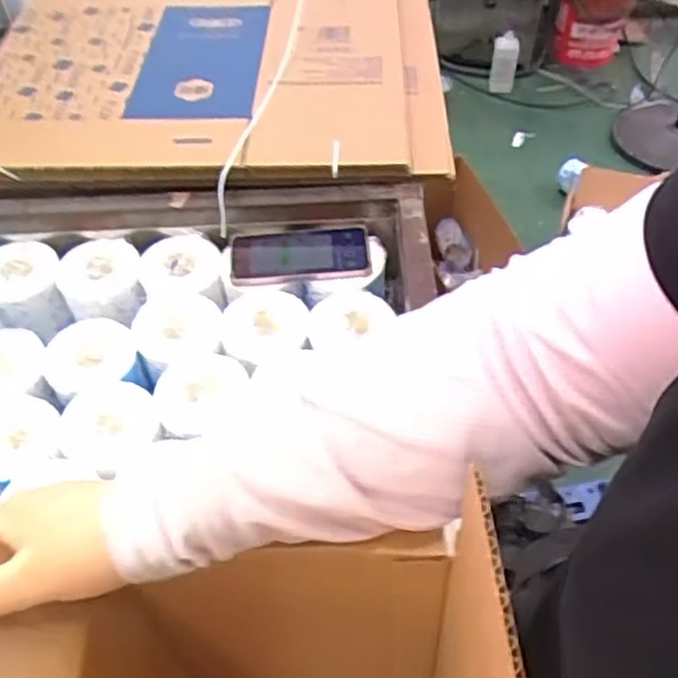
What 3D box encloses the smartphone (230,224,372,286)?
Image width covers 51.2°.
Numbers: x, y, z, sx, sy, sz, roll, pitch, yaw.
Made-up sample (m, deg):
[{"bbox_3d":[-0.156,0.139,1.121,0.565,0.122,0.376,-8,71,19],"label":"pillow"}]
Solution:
[{"bbox_3d":[-0.046,-0.104,0.831,0.162,0.015,0.088,-4,52,-4],"label":"smartphone"}]

